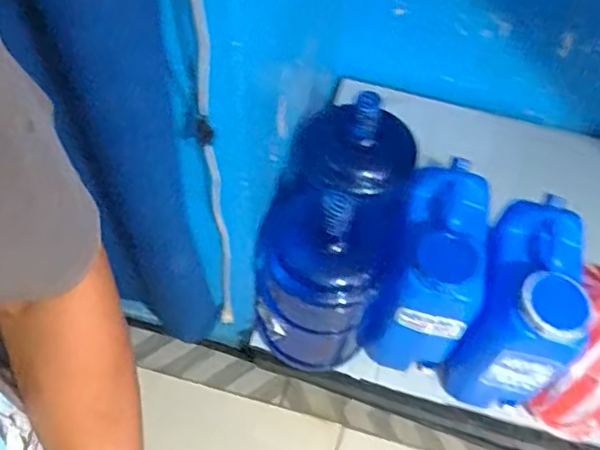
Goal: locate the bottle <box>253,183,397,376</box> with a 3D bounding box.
[{"bbox_3d":[0.045,0.109,1.310,0.250,0.420,0.266,1,56,-2],"label":"bottle"}]

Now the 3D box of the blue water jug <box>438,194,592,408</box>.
[{"bbox_3d":[0.443,0.168,1.293,0.211,0.390,0.308,11,56,5],"label":"blue water jug"}]

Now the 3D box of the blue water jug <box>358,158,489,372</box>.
[{"bbox_3d":[0.269,0.102,1.328,0.197,0.380,0.310,15,57,7],"label":"blue water jug"}]

